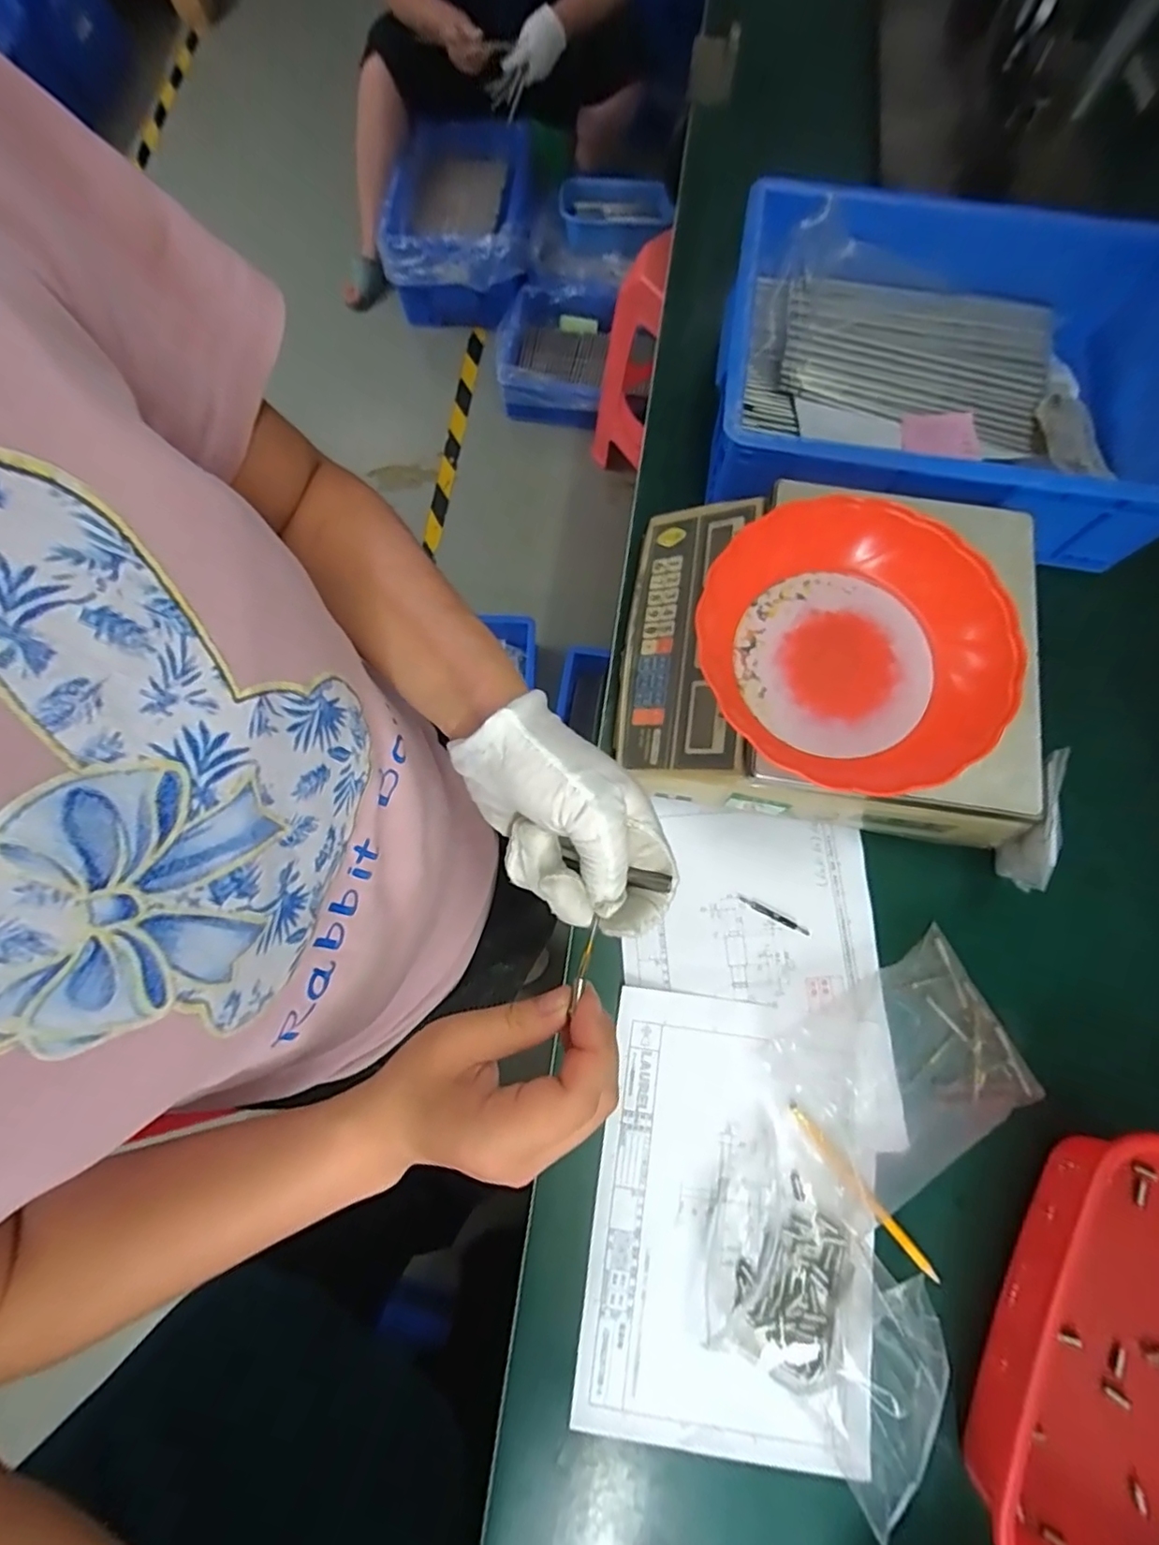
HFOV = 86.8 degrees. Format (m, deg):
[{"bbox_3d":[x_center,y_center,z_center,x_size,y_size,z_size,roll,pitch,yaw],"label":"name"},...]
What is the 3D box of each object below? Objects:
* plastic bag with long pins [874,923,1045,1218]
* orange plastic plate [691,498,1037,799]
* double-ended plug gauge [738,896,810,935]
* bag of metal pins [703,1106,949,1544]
[{"bbox_3d":[0.270,0.234,0.493,0.161,0.016,0.136,-31,77,-6],"label":"plastic bag with long pins"},{"bbox_3d":[0.193,-0.088,0.439,0.205,0.053,0.205,0,76,1],"label":"orange plastic plate"},{"bbox_3d":[0.168,0.123,0.526,0.065,0.004,0.006,27,78,8],"label":"double-ended plug gauge"},{"bbox_3d":[0.162,0.369,0.425,0.144,0.067,0.183,-43,79,-9],"label":"bag of metal pins"}]

